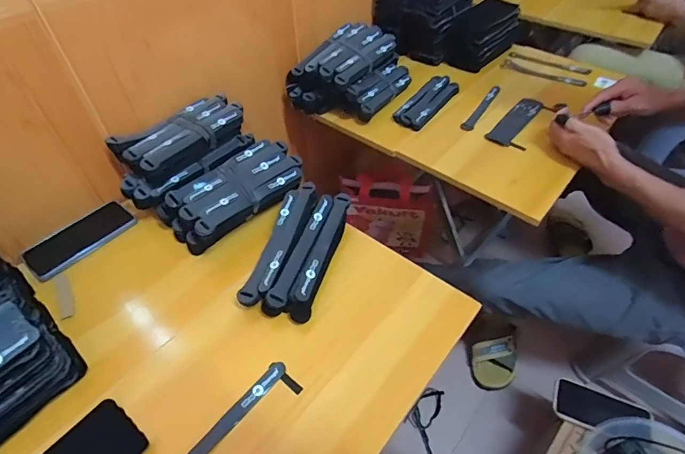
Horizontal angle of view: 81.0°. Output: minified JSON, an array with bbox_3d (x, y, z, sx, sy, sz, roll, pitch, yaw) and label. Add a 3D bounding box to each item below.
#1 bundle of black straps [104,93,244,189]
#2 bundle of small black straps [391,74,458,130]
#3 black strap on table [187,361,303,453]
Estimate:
[{"bbox_3d":[-0.272,-0.151,0.690,0.115,0.047,0.230,28,52,23],"label":"bundle of black straps"},{"bbox_3d":[0.187,-0.280,0.886,0.073,0.031,0.195,28,52,23],"label":"bundle of small black straps"},{"bbox_3d":[-0.129,0.243,0.456,0.055,0.006,0.196,31,57,28],"label":"black strap on table"}]

